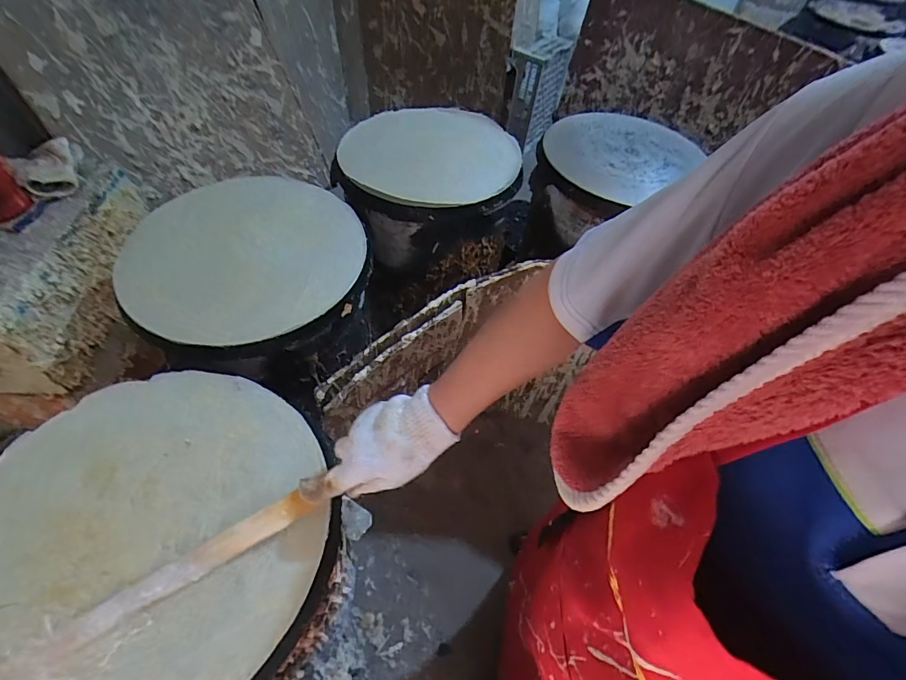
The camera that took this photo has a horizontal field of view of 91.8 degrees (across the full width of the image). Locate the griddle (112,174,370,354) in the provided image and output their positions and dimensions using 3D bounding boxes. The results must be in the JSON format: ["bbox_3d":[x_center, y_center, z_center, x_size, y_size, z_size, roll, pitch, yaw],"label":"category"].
[{"bbox_3d":[-0.336,-0.155,0.724,0.375,0.038,0.380,-2,54,-7],"label":"griddle"}]

